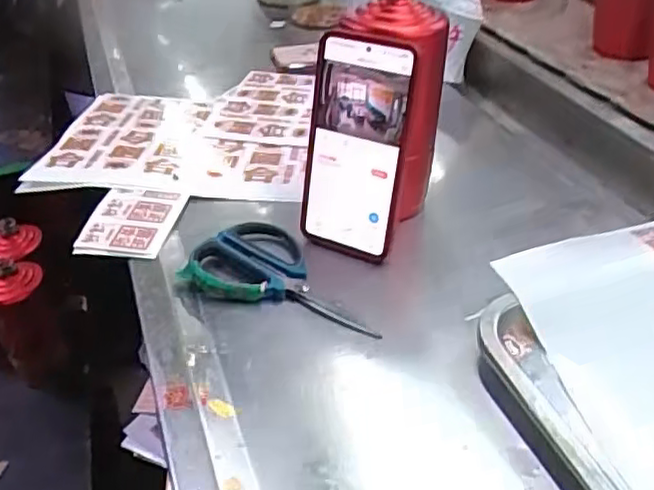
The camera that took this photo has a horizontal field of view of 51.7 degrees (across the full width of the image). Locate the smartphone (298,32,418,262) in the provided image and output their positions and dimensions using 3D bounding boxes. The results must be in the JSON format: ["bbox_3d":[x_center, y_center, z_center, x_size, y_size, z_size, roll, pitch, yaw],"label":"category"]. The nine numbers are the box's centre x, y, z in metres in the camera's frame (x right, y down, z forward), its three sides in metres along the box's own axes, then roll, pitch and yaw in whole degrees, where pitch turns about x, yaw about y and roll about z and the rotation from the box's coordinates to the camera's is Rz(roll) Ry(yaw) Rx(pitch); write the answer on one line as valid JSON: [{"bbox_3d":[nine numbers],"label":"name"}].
[{"bbox_3d":[0.020,-0.072,0.522,0.083,0.166,0.014,18,22,26],"label":"smartphone"}]

